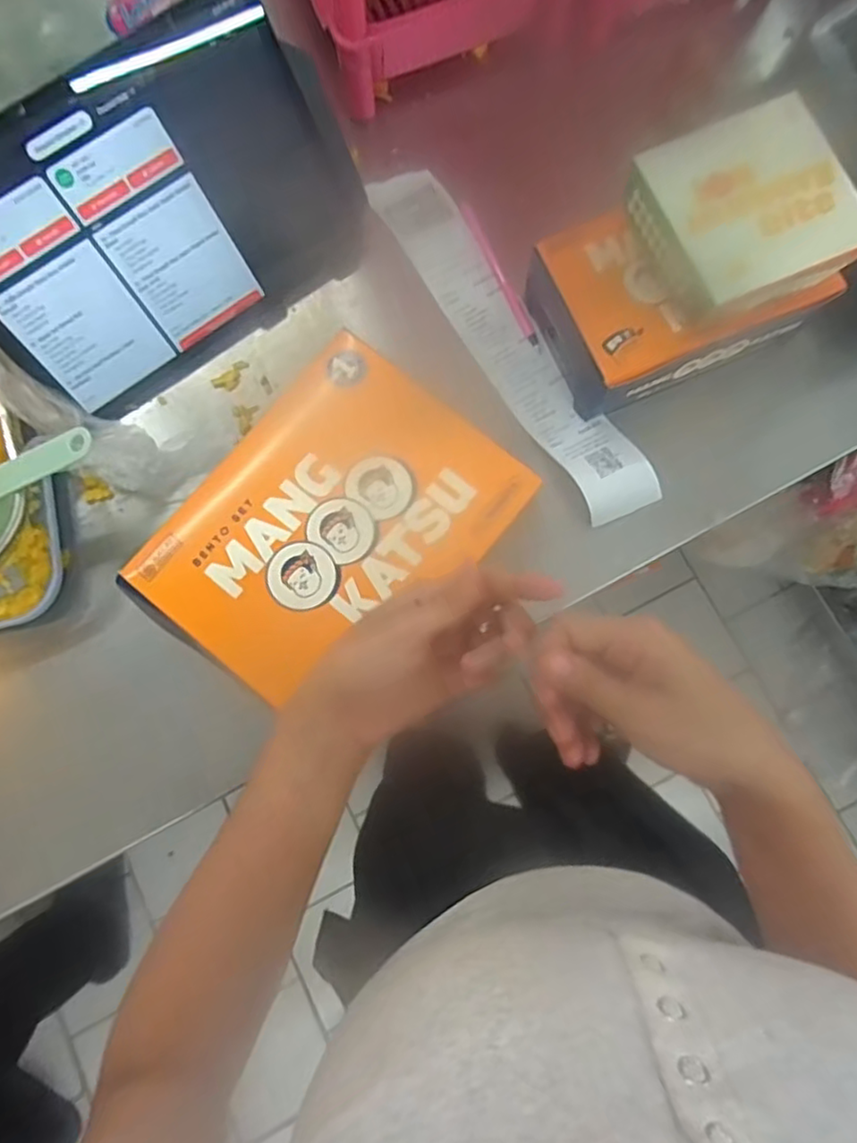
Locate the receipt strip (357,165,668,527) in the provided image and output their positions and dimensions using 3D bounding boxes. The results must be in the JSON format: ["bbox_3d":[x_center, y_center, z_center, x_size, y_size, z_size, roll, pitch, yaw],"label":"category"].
[{"bbox_3d":[0.058,-0.172,0.469,0.055,0.018,0.308,-31,81,-6],"label":"receipt strip"}]

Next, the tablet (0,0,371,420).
[{"bbox_3d":[-0.173,-0.225,0.418,0.245,0.171,0.011,-37,44,-6],"label":"tablet"}]

